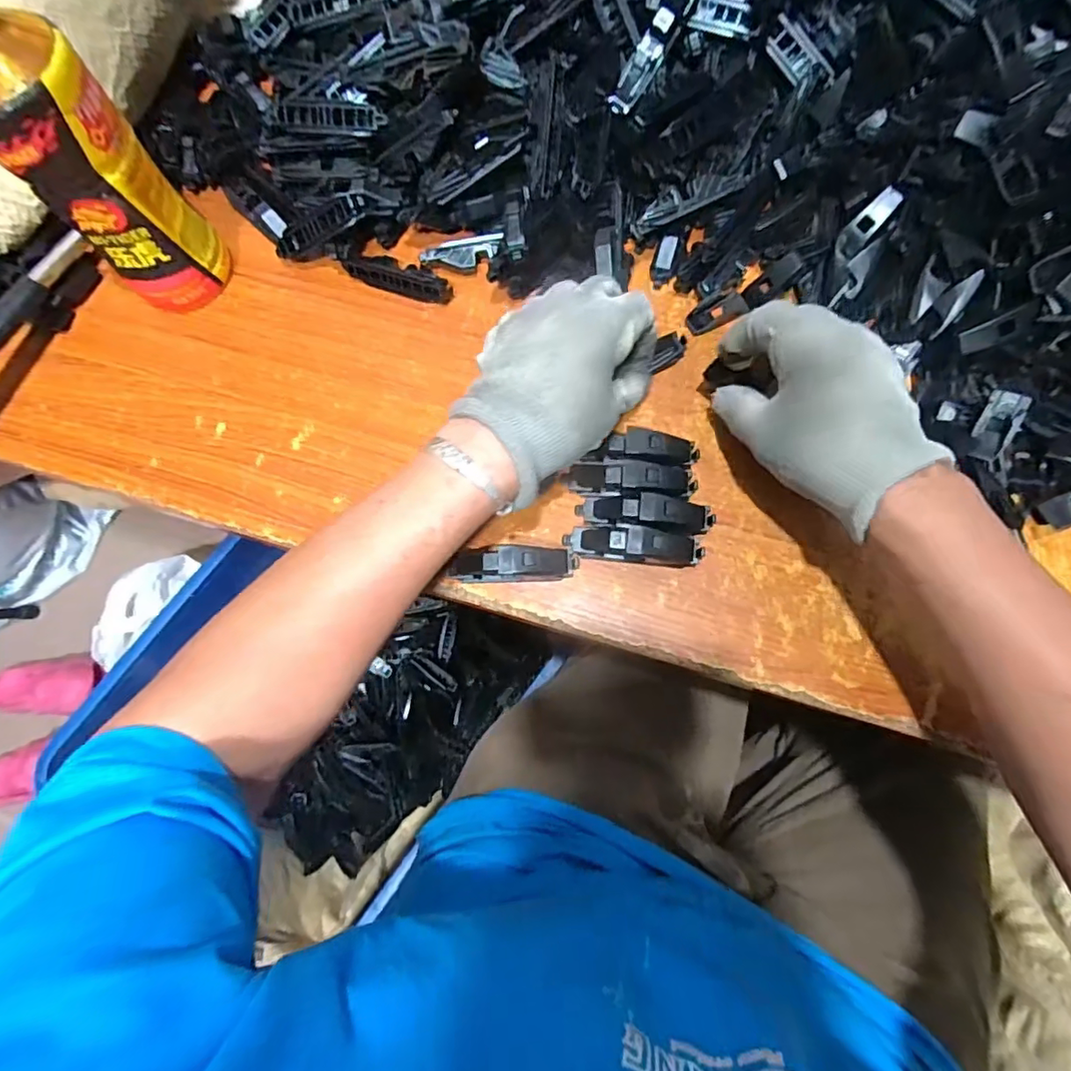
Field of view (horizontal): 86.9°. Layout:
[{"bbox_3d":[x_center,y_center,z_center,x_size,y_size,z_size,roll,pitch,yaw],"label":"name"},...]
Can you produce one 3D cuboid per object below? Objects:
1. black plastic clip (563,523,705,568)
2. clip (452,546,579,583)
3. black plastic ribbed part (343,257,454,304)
[{"bbox_3d":[0.059,0.006,0.337,0.080,0.019,0.020,8,77,6],"label":"black plastic clip"},{"bbox_3d":[-0.012,0.017,0.340,0.072,0.020,0.021,-1,76,4],"label":"clip"},{"bbox_3d":[-0.095,-0.186,0.402,0.078,0.013,0.021,20,78,8],"label":"black plastic ribbed part"}]

